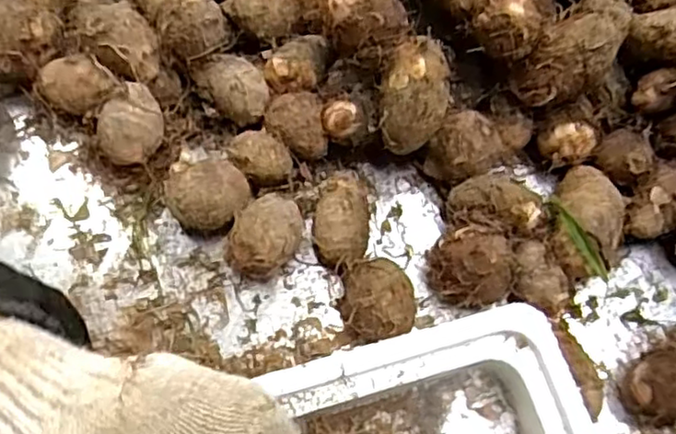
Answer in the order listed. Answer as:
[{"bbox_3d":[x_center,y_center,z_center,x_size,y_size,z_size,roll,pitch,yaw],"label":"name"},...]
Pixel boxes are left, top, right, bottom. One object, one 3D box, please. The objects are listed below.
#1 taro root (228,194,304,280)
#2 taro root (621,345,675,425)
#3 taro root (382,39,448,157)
[{"bbox_3d":[-0.046,0.013,0.427,0.042,0.037,0.053,16,67,4],"label":"taro root"},{"bbox_3d":[0.203,0.103,0.403,0.048,0.044,0.048,-14,69,-9],"label":"taro root"},{"bbox_3d":[0.049,-0.081,0.427,0.043,0.038,0.065,10,67,1],"label":"taro root"}]

